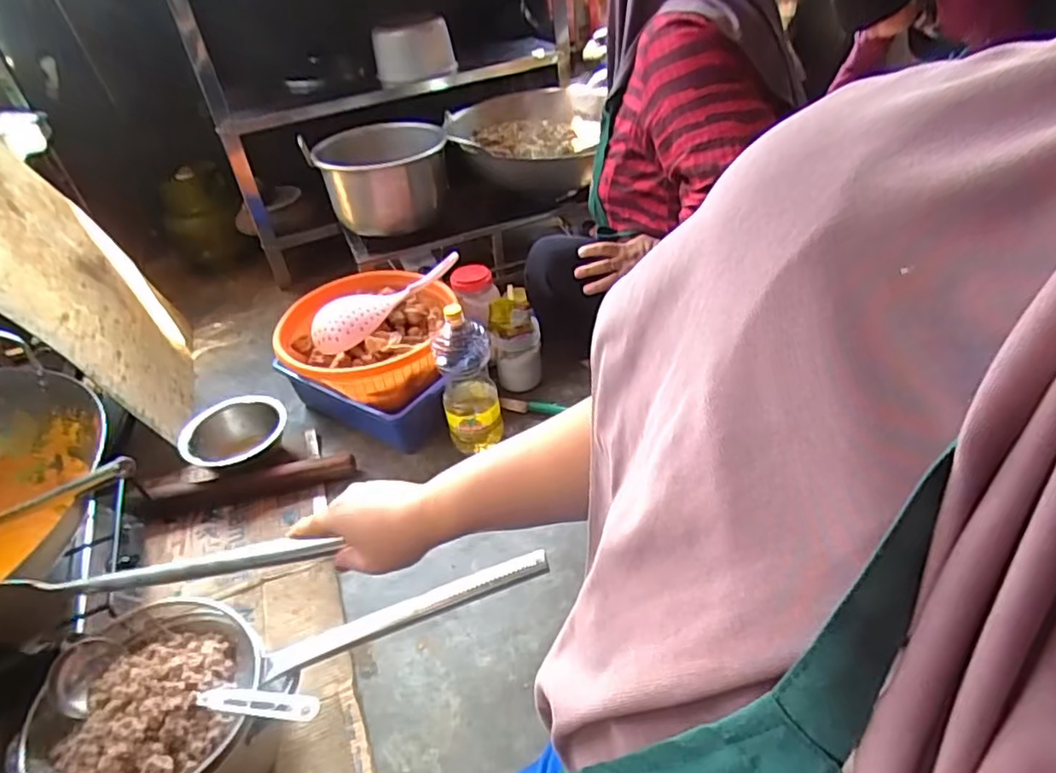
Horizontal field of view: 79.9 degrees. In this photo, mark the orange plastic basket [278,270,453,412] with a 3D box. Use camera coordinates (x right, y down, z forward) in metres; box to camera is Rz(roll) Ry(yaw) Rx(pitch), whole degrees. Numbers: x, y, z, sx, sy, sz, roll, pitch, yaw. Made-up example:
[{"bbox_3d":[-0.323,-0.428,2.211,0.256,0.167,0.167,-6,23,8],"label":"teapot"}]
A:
[{"bbox_3d":[-0.331,-0.113,1.305,0.347,0.118,0.338,-8,39,-1],"label":"orange plastic basket"}]

